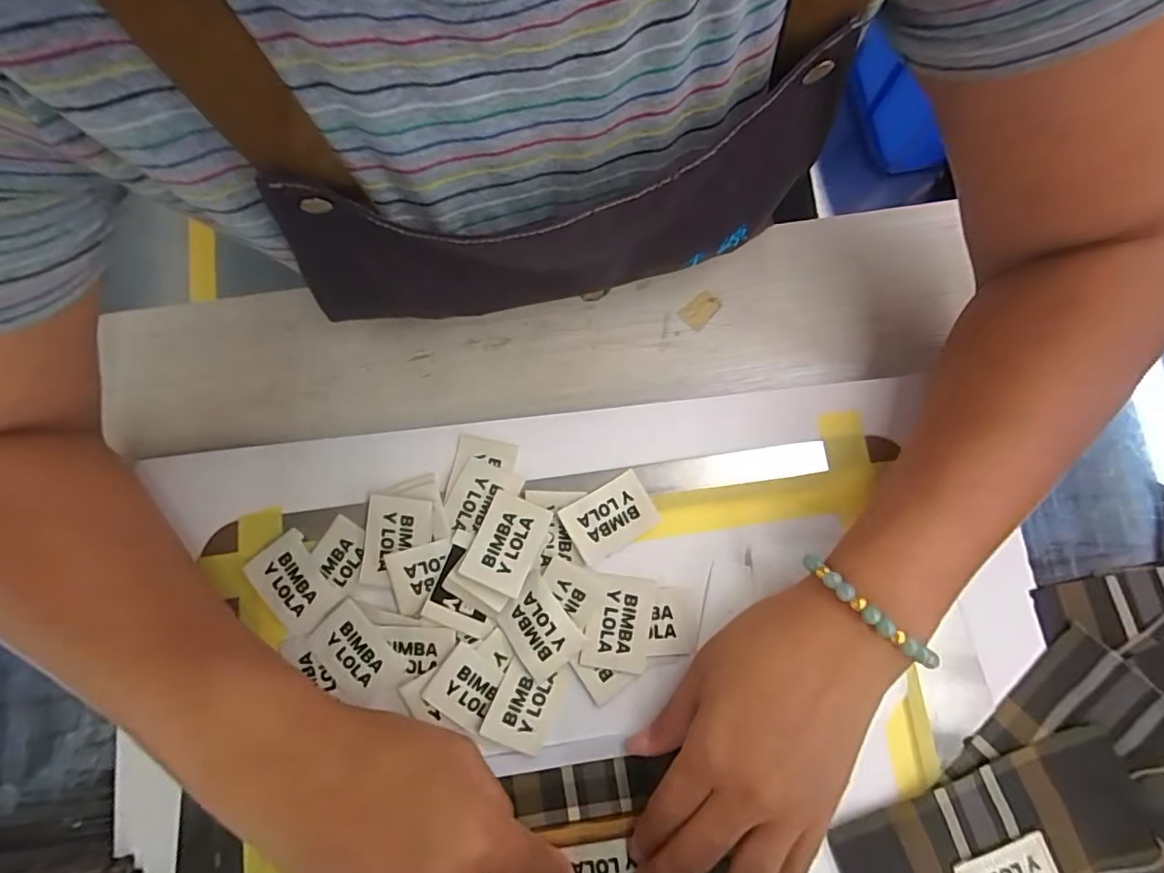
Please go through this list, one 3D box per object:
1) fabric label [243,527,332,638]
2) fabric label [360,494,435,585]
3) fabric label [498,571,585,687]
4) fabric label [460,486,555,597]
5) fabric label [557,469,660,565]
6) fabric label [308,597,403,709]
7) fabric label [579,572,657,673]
[{"bbox_3d":[-0.160,0.081,0.290,0.034,0.005,0.049,-31,81,-2],"label":"fabric label"},{"bbox_3d":[-0.101,0.057,0.289,0.035,0.004,0.048,8,93,1],"label":"fabric label"},{"bbox_3d":[-0.024,0.102,0.283,0.033,0.006,0.046,-36,80,-7],"label":"fabric label"},{"bbox_3d":[-0.041,0.057,0.287,0.034,0.004,0.049,22,75,3],"label":"fabric label"},{"bbox_3d":[0.015,0.044,0.293,0.046,0.007,0.035,-29,79,-6],"label":"fabric label"},{"bbox_3d":[-0.122,0.117,0.283,0.034,0.004,0.050,-36,86,1],"label":"fabric label"},{"bbox_3d":[0.020,0.100,0.286,0.034,0.004,0.048,10,81,-5],"label":"fabric label"}]

